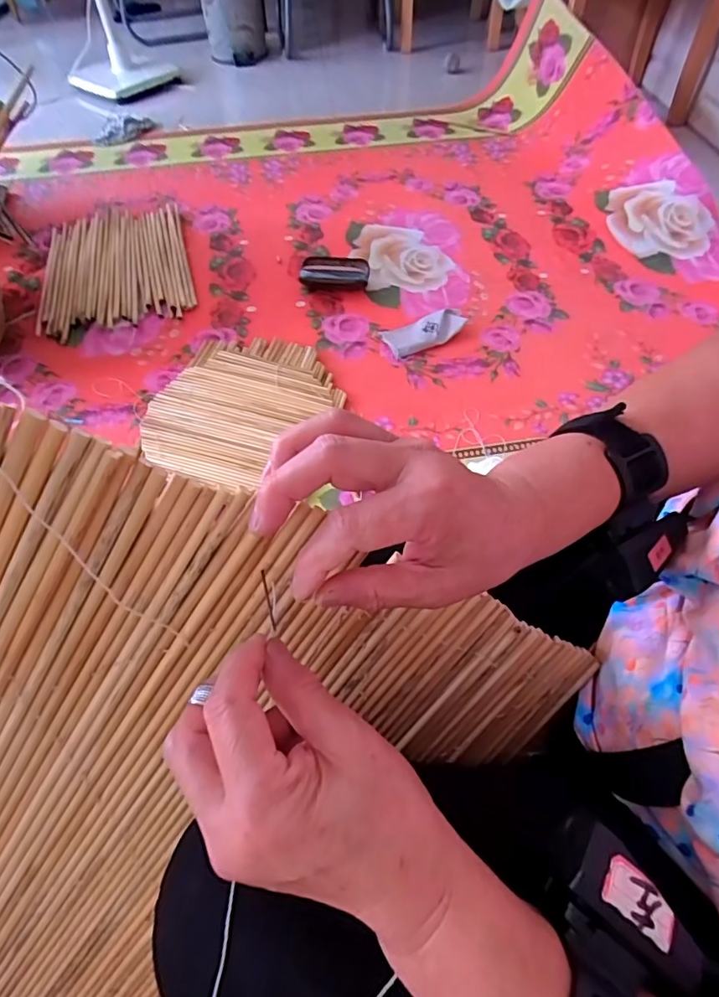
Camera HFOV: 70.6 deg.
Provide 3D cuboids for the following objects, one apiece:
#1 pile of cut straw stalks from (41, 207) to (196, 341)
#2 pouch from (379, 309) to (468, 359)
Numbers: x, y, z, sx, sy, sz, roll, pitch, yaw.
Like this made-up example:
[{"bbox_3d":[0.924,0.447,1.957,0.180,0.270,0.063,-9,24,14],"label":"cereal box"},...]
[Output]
[{"bbox_3d":[-0.594,-0.571,1.237,0.335,0.032,0.481,-14,58,-9],"label":"pile of cut straw stalks"},{"bbox_3d":[0.142,-0.359,1.080,0.172,0.031,0.083,-22,60,-13],"label":"pouch"}]

